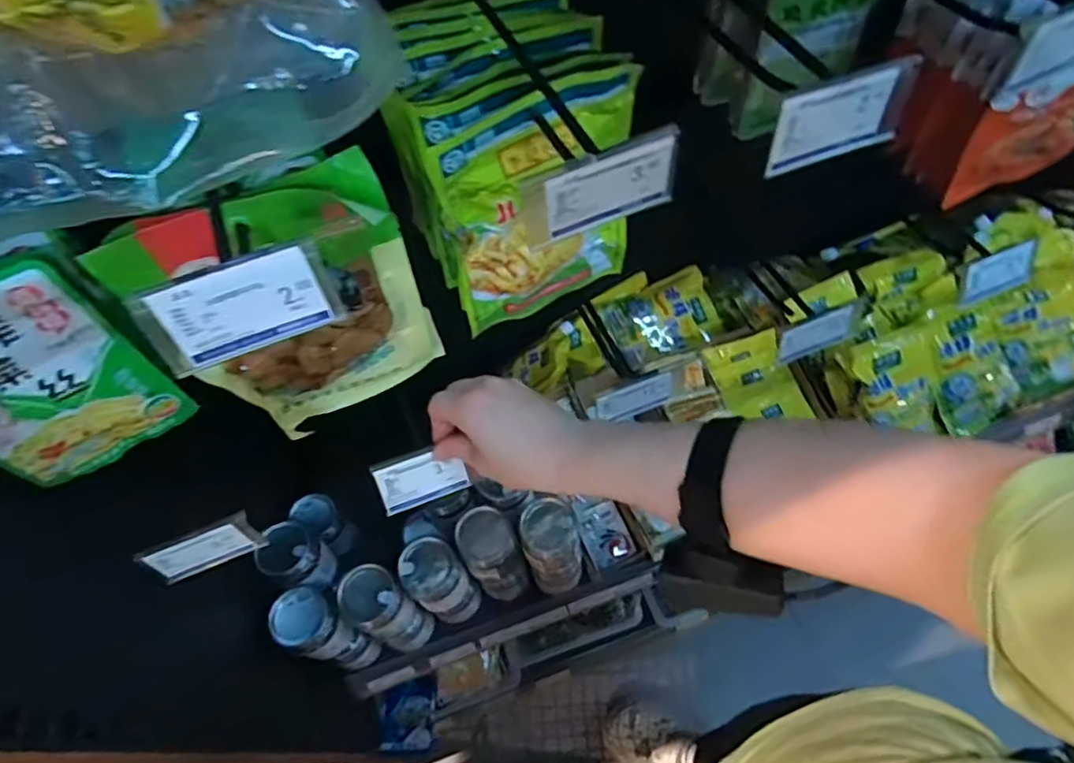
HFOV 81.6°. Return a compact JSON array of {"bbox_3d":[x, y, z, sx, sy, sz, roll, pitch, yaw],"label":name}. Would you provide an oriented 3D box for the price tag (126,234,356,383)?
[{"bbox_3d":[-0.129,-0.032,0.274,0.078,0.043,0.005,-21,40,-8],"label":"price tag"}]

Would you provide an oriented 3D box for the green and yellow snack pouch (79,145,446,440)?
[{"bbox_3d":[-0.148,-0.041,0.402,0.148,0.190,0.039,-26,61,-12],"label":"green and yellow snack pouch"}]

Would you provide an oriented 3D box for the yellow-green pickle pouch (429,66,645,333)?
[{"bbox_3d":[0.006,-0.114,0.433,0.136,0.174,0.026,-32,63,-15],"label":"yellow-green pickle pouch"}]

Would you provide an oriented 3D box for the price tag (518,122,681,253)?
[{"bbox_3d":[0.030,-0.092,0.301,0.079,0.046,0.005,-20,60,-8],"label":"price tag"}]

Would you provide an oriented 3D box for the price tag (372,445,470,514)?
[{"bbox_3d":[-0.089,0.074,0.478,0.065,0.044,0.006,-21,20,-12],"label":"price tag"}]

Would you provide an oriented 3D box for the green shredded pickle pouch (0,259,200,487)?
[{"bbox_3d":[-0.290,0.003,0.368,0.100,0.155,0.025,-23,61,-10],"label":"green shredded pickle pouch"}]

